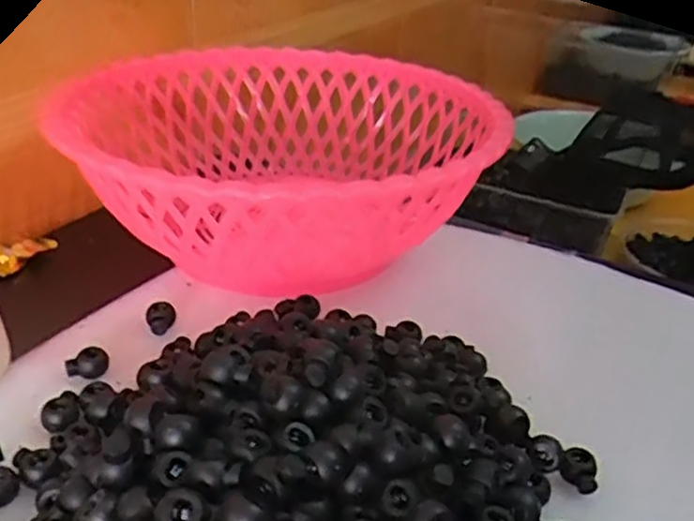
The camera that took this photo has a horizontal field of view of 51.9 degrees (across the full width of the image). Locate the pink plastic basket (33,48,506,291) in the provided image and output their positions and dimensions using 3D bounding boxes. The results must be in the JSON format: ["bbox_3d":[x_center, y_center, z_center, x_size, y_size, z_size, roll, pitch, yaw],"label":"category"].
[{"bbox_3d":[-0.045,-0.073,0.523,0.303,0.095,0.304,18,33,21],"label":"pink plastic basket"}]

